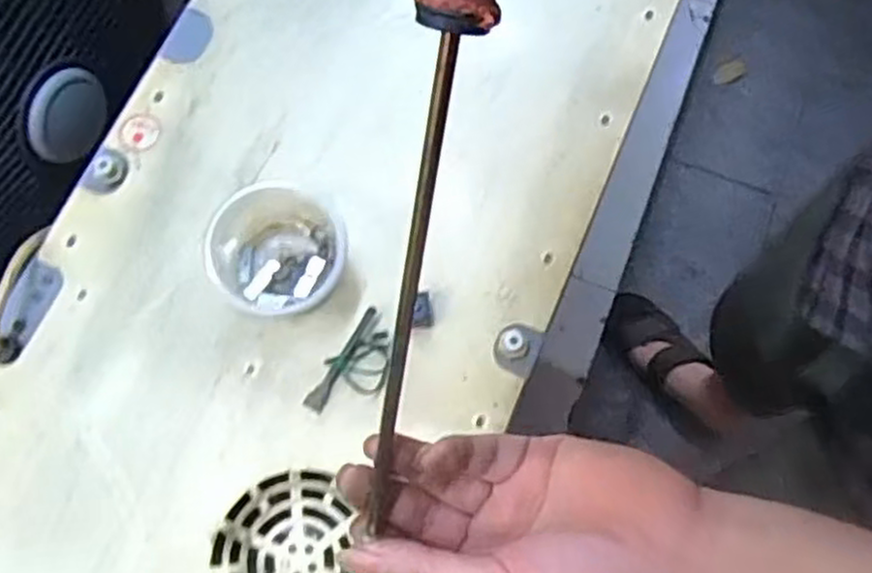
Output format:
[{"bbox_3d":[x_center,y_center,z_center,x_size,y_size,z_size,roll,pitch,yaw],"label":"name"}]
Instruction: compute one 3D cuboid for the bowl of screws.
[{"bbox_3d":[-0.090,-0.020,0.448,0.083,0.043,0.076,0,74,0],"label":"bowl of screws"}]

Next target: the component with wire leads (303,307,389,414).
[{"bbox_3d":[-0.047,0.049,0.444,0.035,0.014,0.066,39,78,10],"label":"component with wire leads"}]

